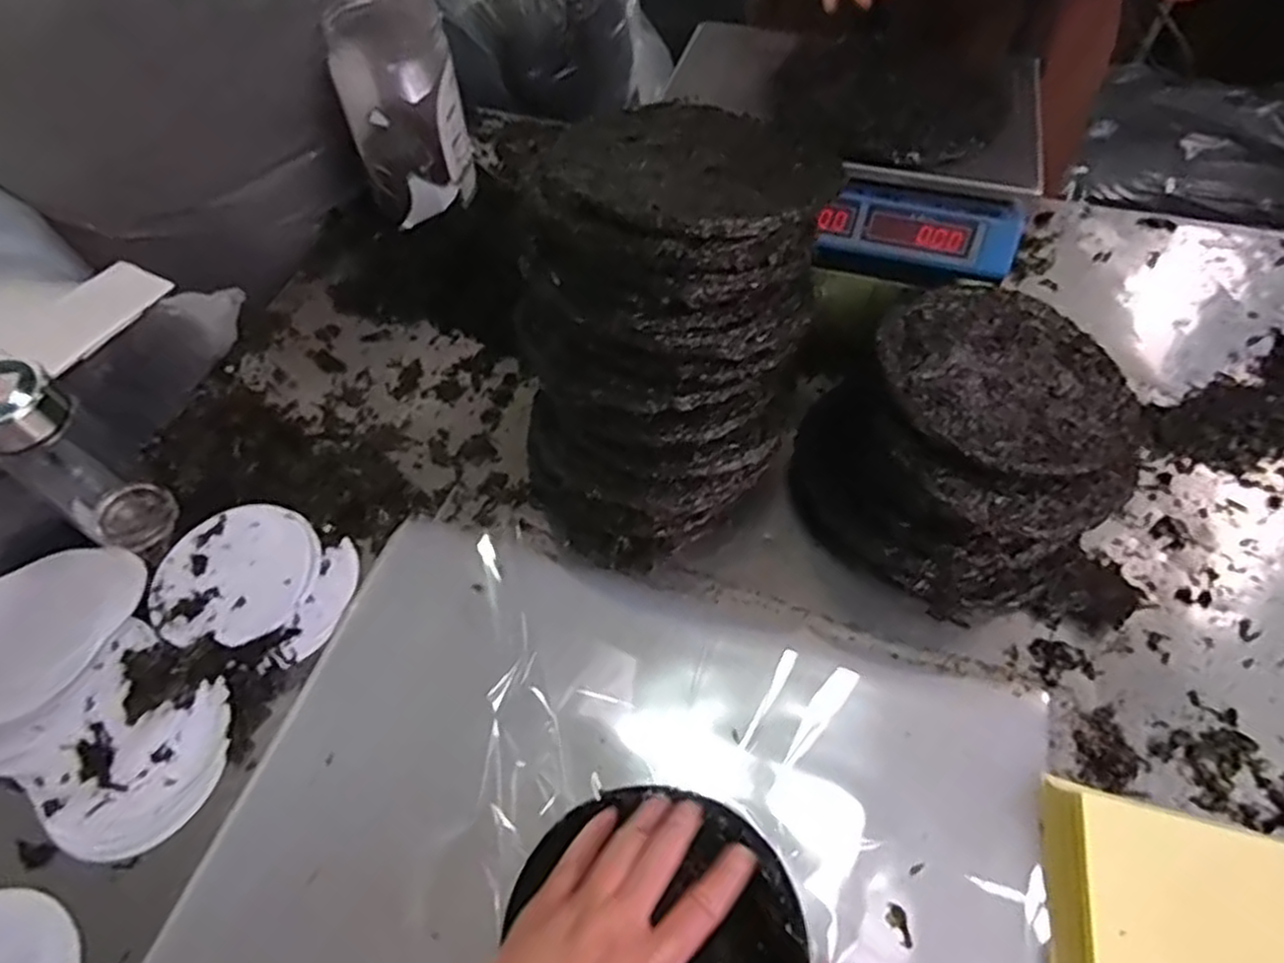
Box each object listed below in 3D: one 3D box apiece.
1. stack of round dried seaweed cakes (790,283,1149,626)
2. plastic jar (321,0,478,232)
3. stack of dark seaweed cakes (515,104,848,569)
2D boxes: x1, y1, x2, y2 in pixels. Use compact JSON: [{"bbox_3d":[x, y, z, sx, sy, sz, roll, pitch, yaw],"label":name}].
[{"bbox_3d":[0.263,-0.028,0.590,0.245,0.129,0.220,-28,59,-19],"label":"stack of round dried seaweed cakes"},{"bbox_3d":[-0.253,-0.391,0.785,0.121,0.178,0.106,-18,58,-11],"label":"plastic jar"},{"bbox_3d":[0.024,-0.116,0.574,0.198,0.264,0.276,22,57,15],"label":"stack of dark seaweed cakes"}]

